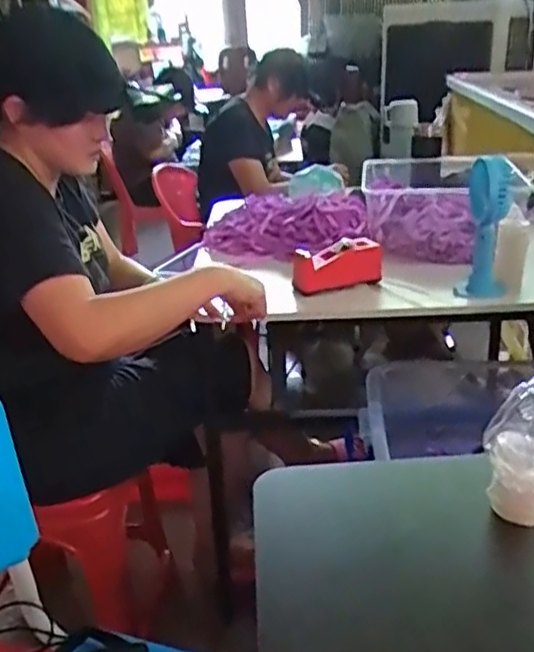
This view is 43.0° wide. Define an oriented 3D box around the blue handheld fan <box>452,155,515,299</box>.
[{"bbox_3d":[0.367,-0.162,1.138,0.073,0.238,0.082,9,27,25],"label":"blue handheld fan"}]

